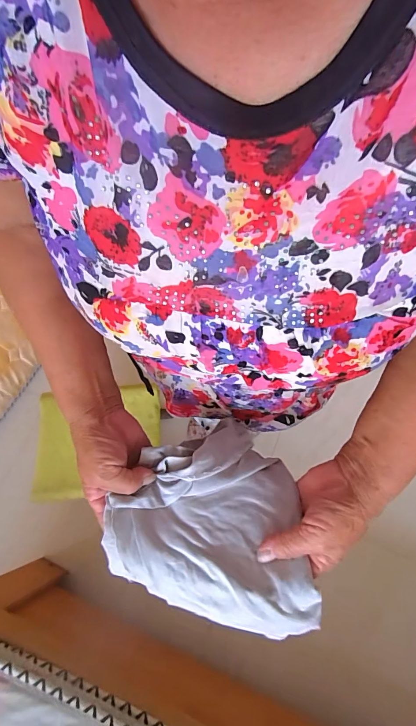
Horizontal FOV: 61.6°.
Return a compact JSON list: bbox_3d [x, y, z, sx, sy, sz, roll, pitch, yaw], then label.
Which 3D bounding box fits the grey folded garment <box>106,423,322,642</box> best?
[{"bbox_3d":[-0.004,0.143,0.315,0.168,0.039,0.173,-4,73,-2],"label":"grey folded garment"}]

